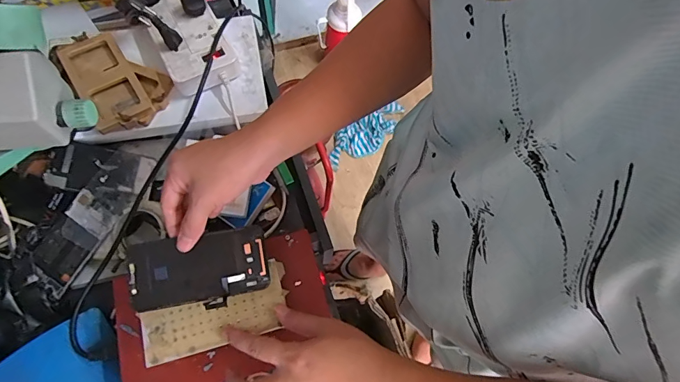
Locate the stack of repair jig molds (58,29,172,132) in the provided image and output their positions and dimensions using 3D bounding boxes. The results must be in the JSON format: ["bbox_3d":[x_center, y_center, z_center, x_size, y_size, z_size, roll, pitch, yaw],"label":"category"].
[{"bbox_3d":[-0.334,-0.169,0.599,0.114,0.032,0.161,-35,75,-14],"label":"stack of repair jig molds"}]

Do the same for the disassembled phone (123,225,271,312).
[{"bbox_3d":[-0.154,0.086,0.434,0.145,0.012,0.076,-8,79,-5],"label":"disassembled phone"}]

